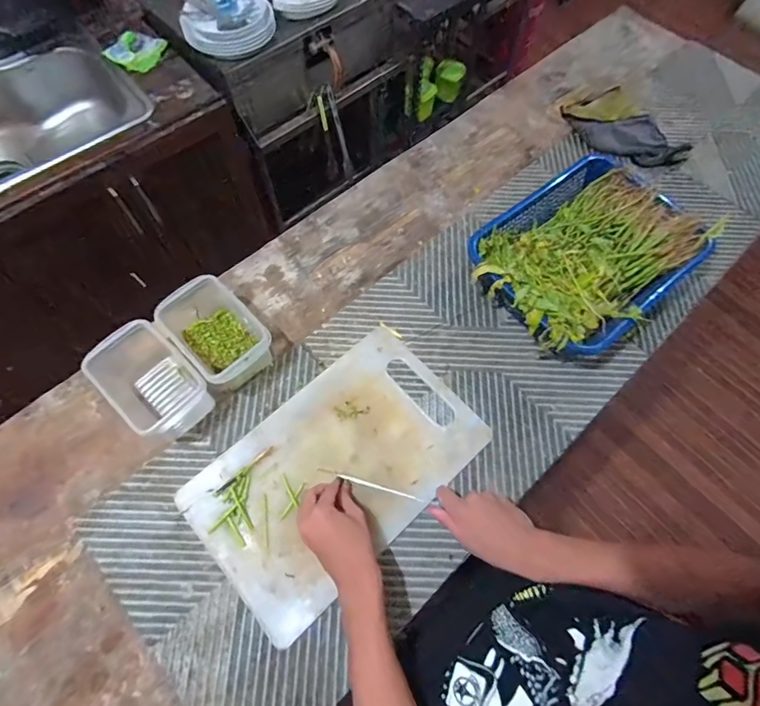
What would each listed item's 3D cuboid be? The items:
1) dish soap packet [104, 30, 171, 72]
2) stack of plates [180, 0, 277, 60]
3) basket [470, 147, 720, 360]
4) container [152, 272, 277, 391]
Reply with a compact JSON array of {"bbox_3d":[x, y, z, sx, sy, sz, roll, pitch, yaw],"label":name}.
[{"bbox_3d":[-0.620,-0.768,1.091,0.119,0.039,0.102,13,67,6],"label":"dish soap packet"},{"bbox_3d":[-0.385,-0.832,1.075,0.178,0.065,0.191,28,69,12],"label":"stack of plates"},{"bbox_3d":[0.323,-0.153,0.700,0.328,0.100,0.253,-37,71,-15],"label":"basket"},{"bbox_3d":[-0.240,-0.022,0.645,0.104,0.098,0.170,-42,73,-16],"label":"container"}]

